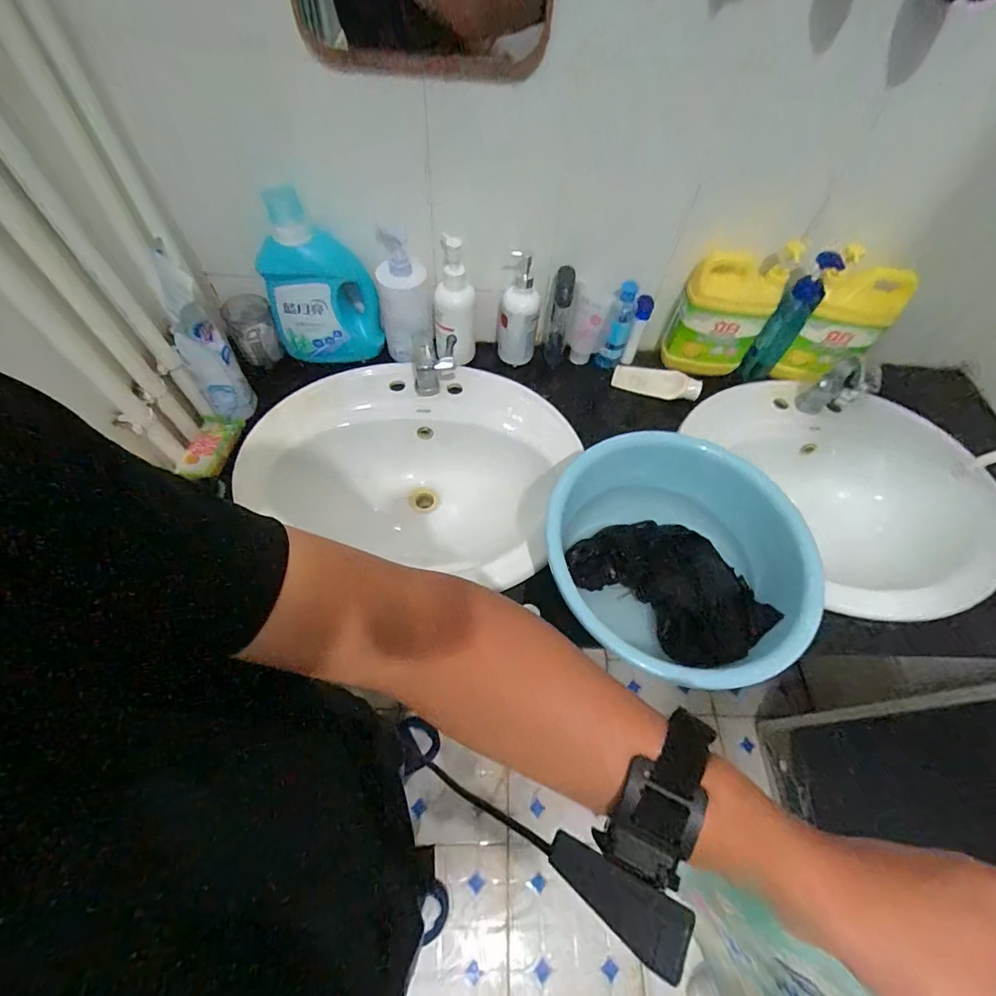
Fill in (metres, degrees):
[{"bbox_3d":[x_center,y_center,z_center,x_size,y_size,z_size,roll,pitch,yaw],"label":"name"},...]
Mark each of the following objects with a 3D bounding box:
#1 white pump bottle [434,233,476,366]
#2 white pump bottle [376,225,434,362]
[{"bbox_3d":[-0.078,-0.328,0.799,0.071,0.217,0.058,-8,67,-4],"label":"white pump bottle"},{"bbox_3d":[-0.161,-0.332,0.790,0.093,0.180,0.093,-17,68,-8],"label":"white pump bottle"}]

